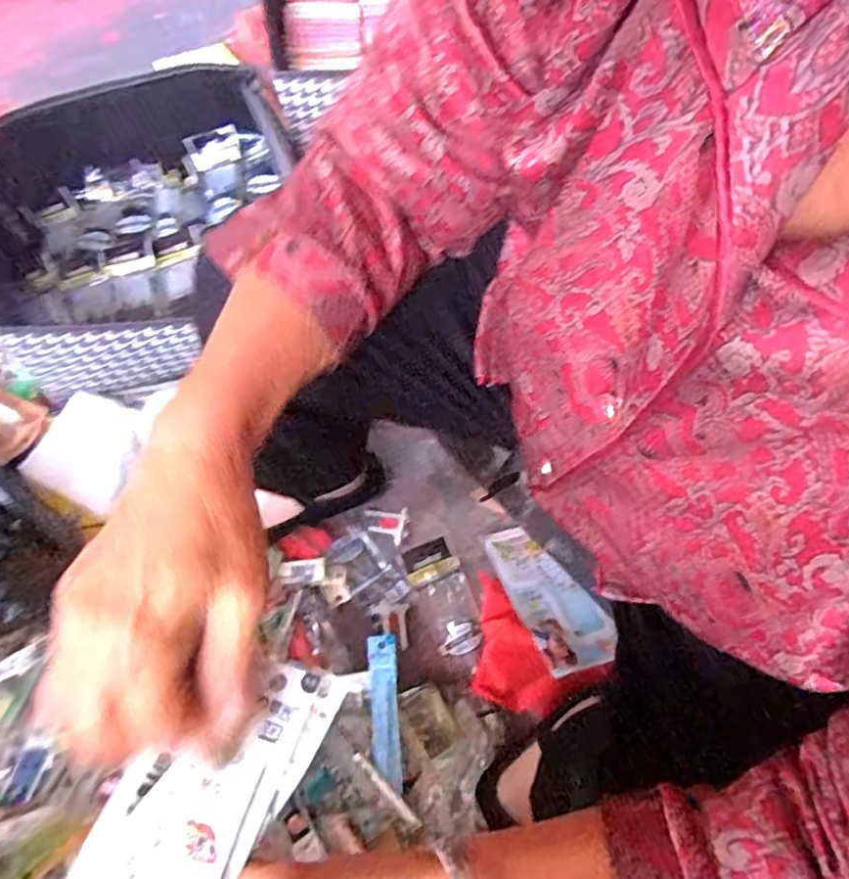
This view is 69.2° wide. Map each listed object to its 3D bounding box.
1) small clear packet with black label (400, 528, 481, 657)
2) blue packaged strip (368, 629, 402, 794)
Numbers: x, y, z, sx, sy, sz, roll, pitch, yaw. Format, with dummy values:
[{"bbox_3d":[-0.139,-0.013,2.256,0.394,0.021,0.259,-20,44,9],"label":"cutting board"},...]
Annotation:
[{"bbox_3d":[0.024,0.177,0.711,0.063,0.017,0.134,-22,70,-10],"label":"small clear packet with black label"},{"bbox_3d":[-0.039,0.273,0.618,0.028,0.012,0.149,-4,87,-3],"label":"blue packaged strip"}]

